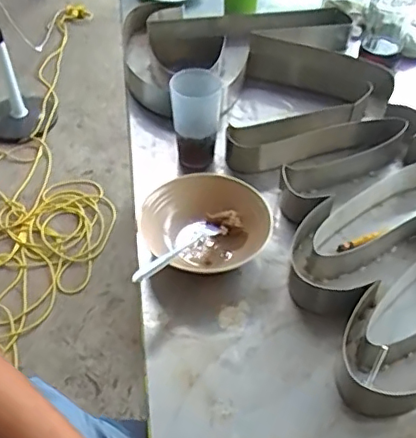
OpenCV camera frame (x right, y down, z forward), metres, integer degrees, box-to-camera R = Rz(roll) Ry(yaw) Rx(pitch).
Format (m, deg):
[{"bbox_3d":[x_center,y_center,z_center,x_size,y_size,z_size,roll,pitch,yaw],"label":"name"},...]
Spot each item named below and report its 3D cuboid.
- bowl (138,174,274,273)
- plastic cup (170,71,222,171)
[{"bbox_3d":[-0.001,0.012,0.743,0.150,0.076,0.156,1,46,-1],"label":"bowl"},{"bbox_3d":[-0.016,-0.169,0.834,0.073,0.076,0.069,-8,46,-6],"label":"plastic cup"}]

